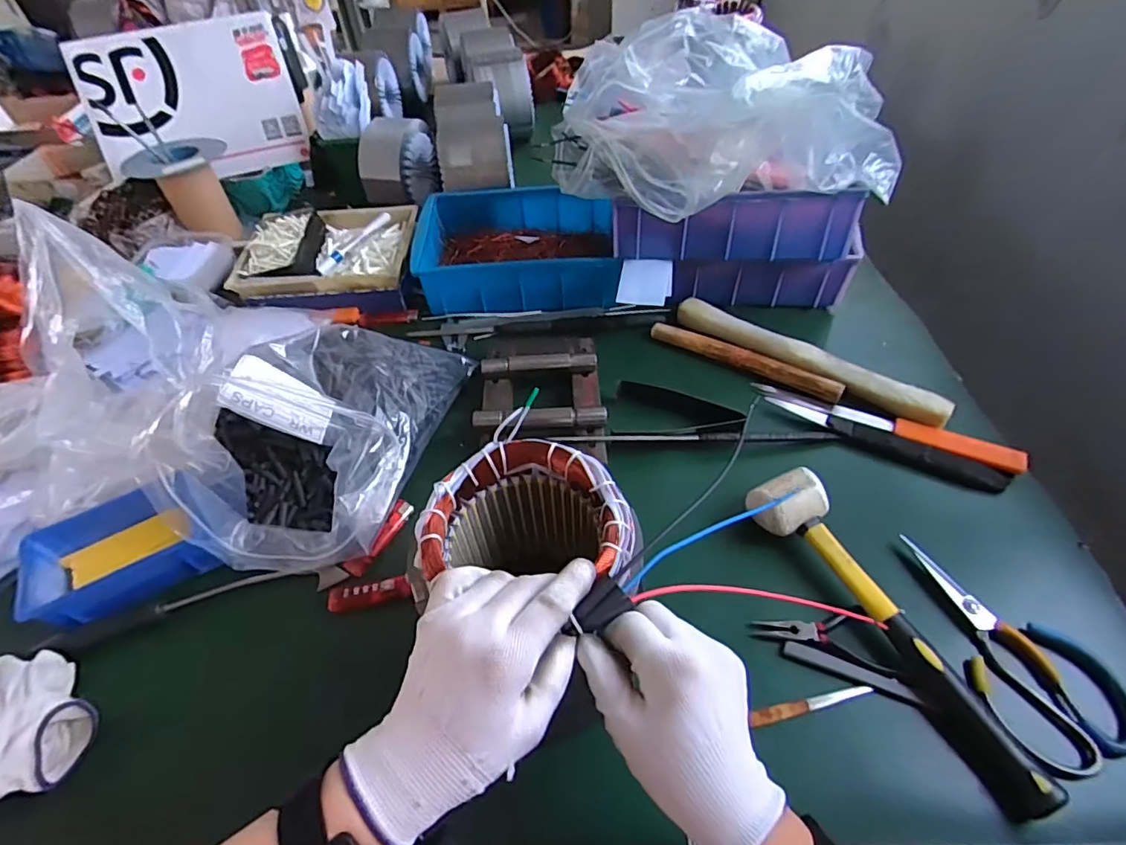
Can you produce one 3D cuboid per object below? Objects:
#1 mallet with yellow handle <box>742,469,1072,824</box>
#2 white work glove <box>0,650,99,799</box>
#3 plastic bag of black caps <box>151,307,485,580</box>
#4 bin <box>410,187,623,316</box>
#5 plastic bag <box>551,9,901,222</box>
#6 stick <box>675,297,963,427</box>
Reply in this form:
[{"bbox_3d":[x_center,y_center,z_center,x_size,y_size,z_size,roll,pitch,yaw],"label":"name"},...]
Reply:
[{"bbox_3d":[0.257,0.163,0.434,0.067,0.060,0.278,-20,52,-13],"label":"mallet with yellow handle"},{"bbox_3d":[-0.424,0.239,0.421,0.095,0.052,0.103,-1,50,2],"label":"white work glove"},{"bbox_3d":[-0.244,-0.005,0.552,0.220,0.128,0.290,5,50,7],"label":"plastic bag of black caps"},{"bbox_3d":[-0.068,-0.256,0.784,0.268,0.075,0.211,-2,50,2],"label":"bin"},{"bbox_3d":[0.193,-0.295,0.531,0.355,0.149,0.147,-13,50,-8],"label":"plastic bag"},{"bbox_3d":[0.289,-0.084,0.649,0.327,0.026,0.044,30,58,25],"label":"stick"}]

